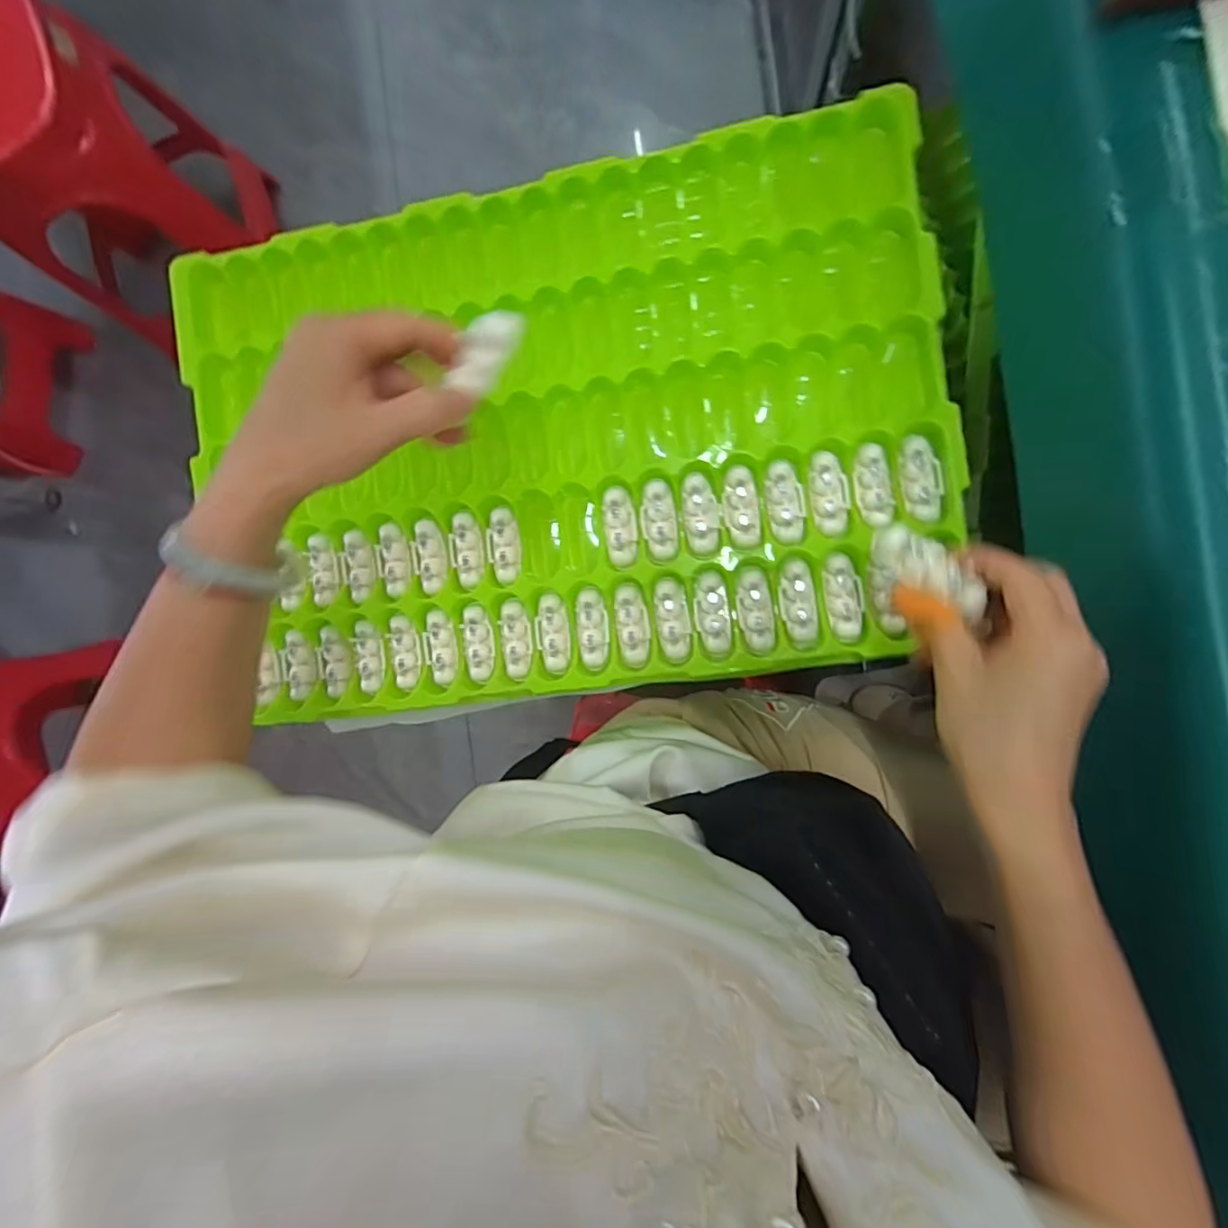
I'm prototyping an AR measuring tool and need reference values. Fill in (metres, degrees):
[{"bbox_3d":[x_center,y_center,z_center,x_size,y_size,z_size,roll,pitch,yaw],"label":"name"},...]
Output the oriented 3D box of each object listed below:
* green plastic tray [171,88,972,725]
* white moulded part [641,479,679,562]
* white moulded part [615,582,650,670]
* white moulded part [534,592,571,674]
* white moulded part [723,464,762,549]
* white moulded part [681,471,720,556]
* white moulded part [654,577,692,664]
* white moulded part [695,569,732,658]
[{"bbox_3d":[-0.050,-0.136,0.435,0.568,0.034,0.385,-6,89,9],"label":"green plastic tray"},{"bbox_3d":[0.035,-0.070,0.425,0.026,0.012,0.061,-12,88,9],"label":"white moulded part"},{"bbox_3d":[0.014,0.009,0.427,0.023,0.008,0.064,-6,89,9],"label":"white moulded part"},{"bbox_3d":[-0.049,0.015,0.434,0.027,0.011,0.061,-6,89,9],"label":"white moulded part"},{"bbox_3d":[0.095,-0.079,0.414,0.023,0.008,0.060,-9,88,9],"label":"white moulded part"},{"bbox_3d":[0.065,-0.074,0.419,0.025,0.008,0.060,-8,89,9],"label":"white moulded part"},{"bbox_3d":[0.044,0.004,0.420,0.024,0.007,0.063,-9,89,9],"label":"white moulded part"},{"bbox_3d":[0.074,-0.001,0.418,0.023,0.015,0.062,-7,89,9],"label":"white moulded part"}]

